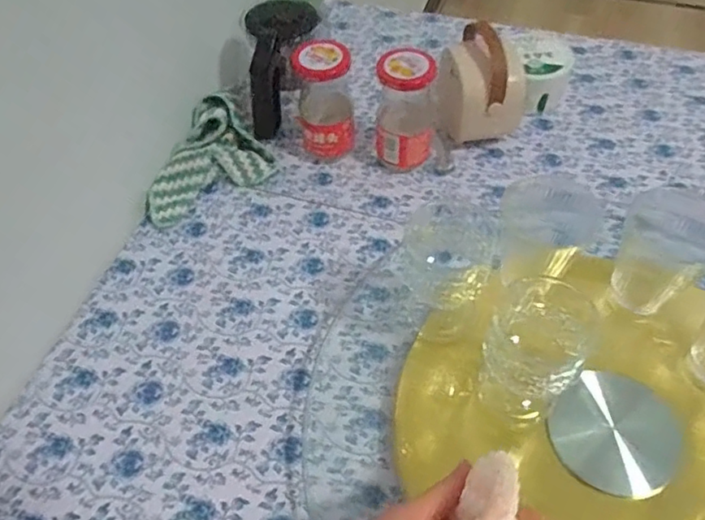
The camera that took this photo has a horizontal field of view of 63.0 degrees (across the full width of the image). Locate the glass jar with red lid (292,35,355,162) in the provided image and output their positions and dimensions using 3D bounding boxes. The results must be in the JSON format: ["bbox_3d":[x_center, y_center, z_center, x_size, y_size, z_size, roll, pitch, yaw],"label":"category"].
[{"bbox_3d":[-0.029,-0.165,0.613,0.060,0.122,0.061,-7,54,-3],"label":"glass jar with red lid"}]

